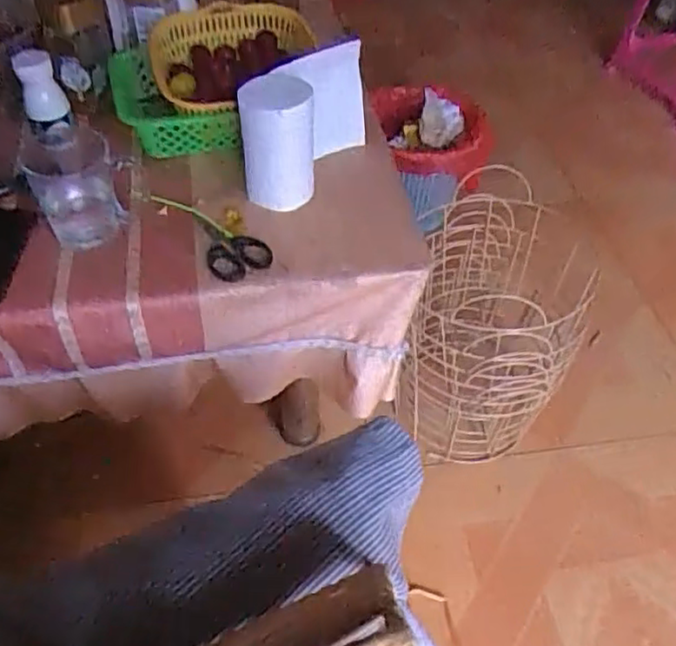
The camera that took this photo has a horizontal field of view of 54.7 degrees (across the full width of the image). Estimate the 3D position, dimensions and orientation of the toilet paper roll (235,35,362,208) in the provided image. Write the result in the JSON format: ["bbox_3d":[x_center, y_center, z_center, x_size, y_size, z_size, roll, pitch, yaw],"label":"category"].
[{"bbox_3d":[-0.039,-0.226,0.739,0.080,0.131,0.167,20,51,13],"label":"toilet paper roll"}]

